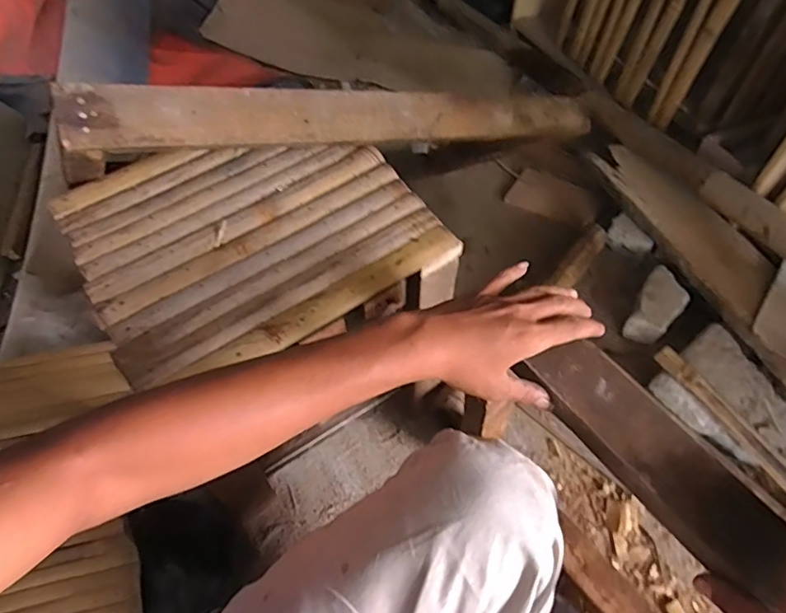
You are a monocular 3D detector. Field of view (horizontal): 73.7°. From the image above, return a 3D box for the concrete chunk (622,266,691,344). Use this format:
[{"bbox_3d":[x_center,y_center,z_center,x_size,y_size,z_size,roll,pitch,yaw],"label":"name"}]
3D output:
[{"bbox_3d":[0.502,-0.003,0.984,0.081,0.052,0.161,29,81,20],"label":"concrete chunk"}]

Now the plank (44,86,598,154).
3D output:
[{"bbox_3d":[-0.003,-0.245,0.685,0.736,0.061,0.019,-12,19,-31],"label":"plank"}]

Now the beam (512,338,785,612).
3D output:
[{"bbox_3d":[0.337,0.261,0.310,0.081,0.028,0.686,-32,61,-21],"label":"beam"}]

